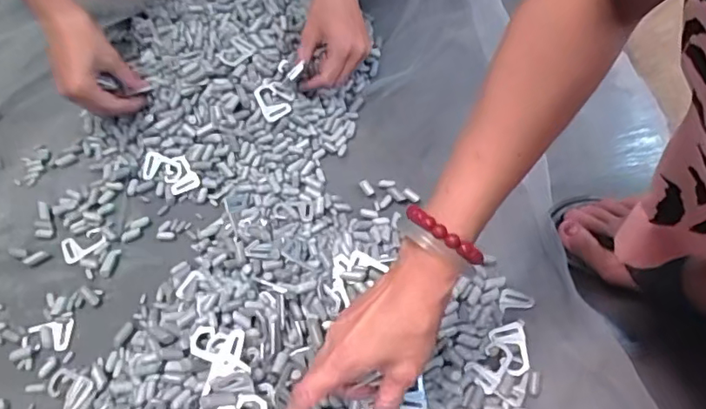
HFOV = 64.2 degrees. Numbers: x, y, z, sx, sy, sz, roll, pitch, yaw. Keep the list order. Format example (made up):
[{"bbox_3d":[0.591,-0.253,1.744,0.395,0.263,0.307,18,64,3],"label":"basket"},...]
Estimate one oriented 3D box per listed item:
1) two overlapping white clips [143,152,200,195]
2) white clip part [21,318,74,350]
[{"bbox_3d":[-0.193,-0.035,0.602,0.065,0.010,0.037,25,85,9],"label":"two overlapping white clips"},{"bbox_3d":[-0.274,0.117,0.504,0.043,0.004,0.028,-7,56,-4],"label":"white clip part"}]

